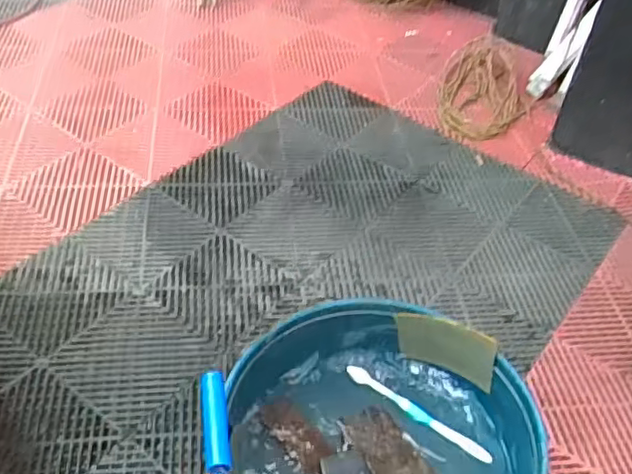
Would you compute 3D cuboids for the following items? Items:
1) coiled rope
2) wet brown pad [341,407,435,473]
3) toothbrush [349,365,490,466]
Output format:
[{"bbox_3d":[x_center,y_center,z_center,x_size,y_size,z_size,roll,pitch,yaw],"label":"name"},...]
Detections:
[{"bbox_3d":[0.442,-0.404,1.713,0.224,0.062,0.457,10,43,3],"label":"coiled rope"},{"bbox_3d":[0.078,0.224,0.671,0.062,0.018,0.123,-17,48,-22],"label":"wet brown pad"},{"bbox_3d":[0.110,0.190,0.722,0.181,0.021,0.018,32,50,25],"label":"toothbrush"}]

